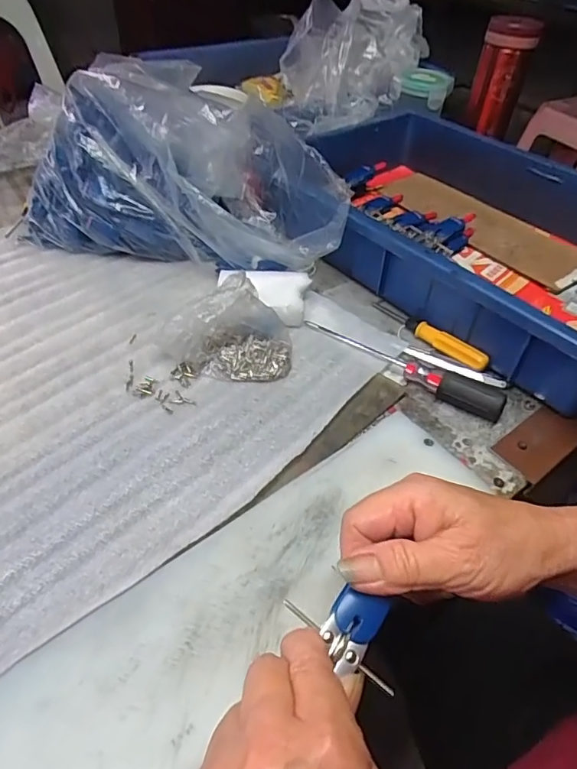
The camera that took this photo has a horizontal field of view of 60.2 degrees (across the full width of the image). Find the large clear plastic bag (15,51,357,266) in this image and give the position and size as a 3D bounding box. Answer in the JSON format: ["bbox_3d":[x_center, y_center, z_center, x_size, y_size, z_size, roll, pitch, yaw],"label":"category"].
[{"bbox_3d":[-0.100,-0.192,0.479,0.314,0.129,0.121,15,48,9],"label":"large clear plastic bag"}]

